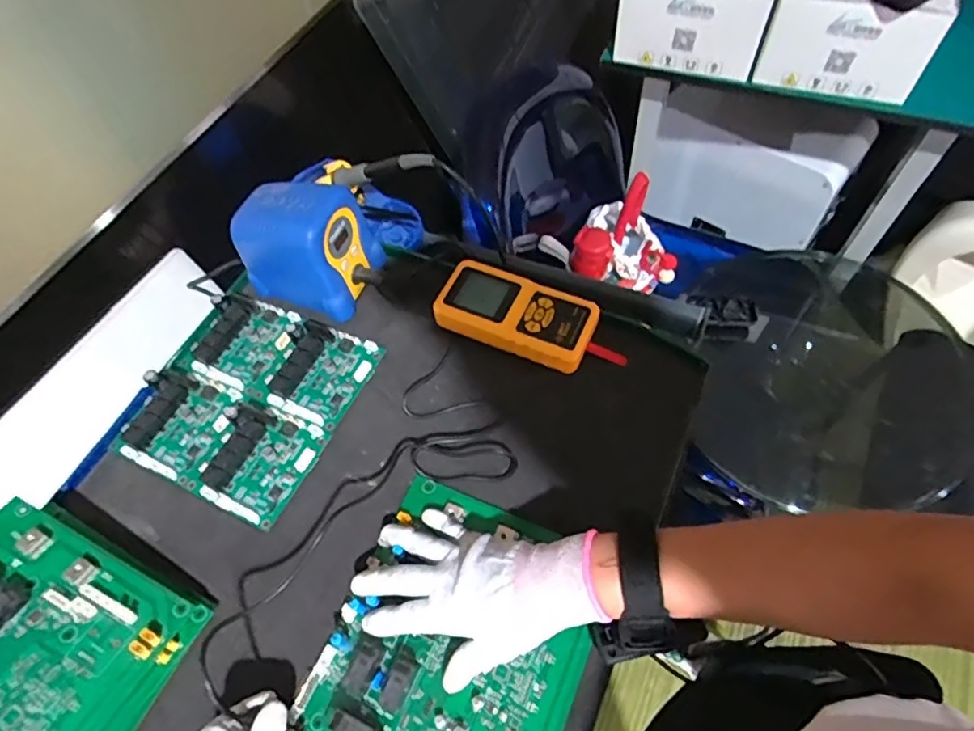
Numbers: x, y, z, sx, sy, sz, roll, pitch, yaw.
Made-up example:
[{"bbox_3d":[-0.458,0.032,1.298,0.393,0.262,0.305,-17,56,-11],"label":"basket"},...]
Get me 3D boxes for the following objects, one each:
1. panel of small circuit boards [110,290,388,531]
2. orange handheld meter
[{"bbox_3d":[-0.217,0.025,0.532,0.176,0.021,0.187,21,63,16],"label":"panel of small circuit boards"},{"bbox_3d":[0.028,-0.048,0.544,0.142,0.030,0.071,19,62,15],"label":"orange handheld meter"}]

